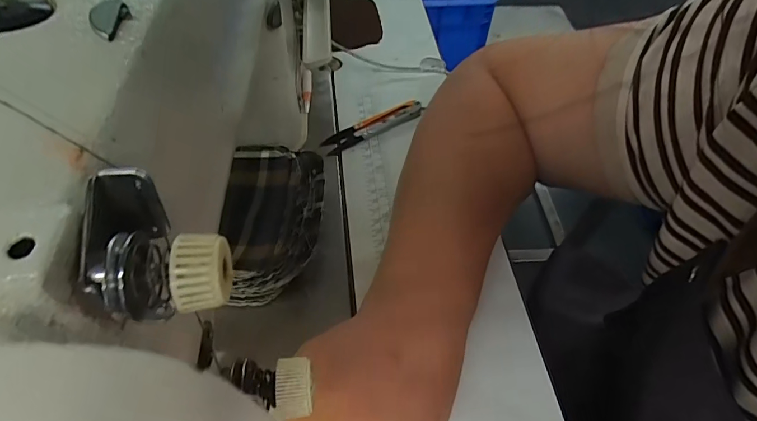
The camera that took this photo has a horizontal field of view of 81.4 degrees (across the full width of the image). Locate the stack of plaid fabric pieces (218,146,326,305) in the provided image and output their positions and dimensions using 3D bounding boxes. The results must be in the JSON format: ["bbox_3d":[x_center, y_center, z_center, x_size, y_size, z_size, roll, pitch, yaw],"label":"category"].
[{"bbox_3d":[-0.079,0.005,0.324,0.084,0.035,0.128,1,52,-3],"label":"stack of plaid fabric pieces"}]

